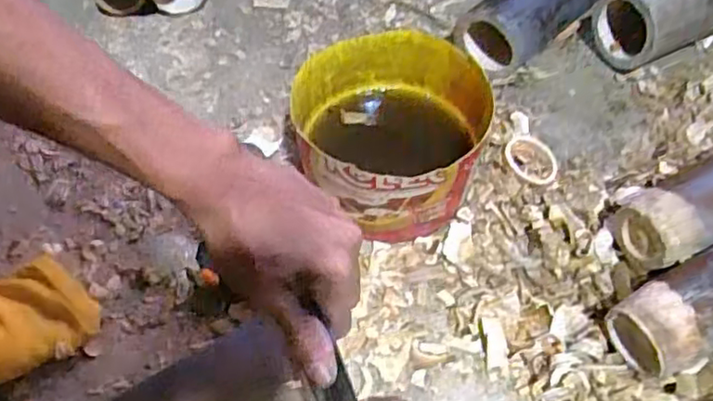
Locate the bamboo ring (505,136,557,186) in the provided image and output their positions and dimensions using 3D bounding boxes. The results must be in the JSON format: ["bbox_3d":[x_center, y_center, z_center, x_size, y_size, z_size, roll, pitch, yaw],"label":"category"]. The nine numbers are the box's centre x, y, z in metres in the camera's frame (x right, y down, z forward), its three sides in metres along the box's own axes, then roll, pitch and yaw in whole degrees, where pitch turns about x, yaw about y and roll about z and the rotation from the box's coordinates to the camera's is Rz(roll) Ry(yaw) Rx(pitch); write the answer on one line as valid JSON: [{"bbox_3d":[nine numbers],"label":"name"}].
[{"bbox_3d":[0.152,-0.037,0.553,0.042,0.008,0.049,-32,62,-17],"label":"bamboo ring"}]

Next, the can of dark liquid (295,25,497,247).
[{"bbox_3d":[0.032,-0.051,0.530,0.150,0.092,0.143,-1,58,2],"label":"can of dark liquid"}]

